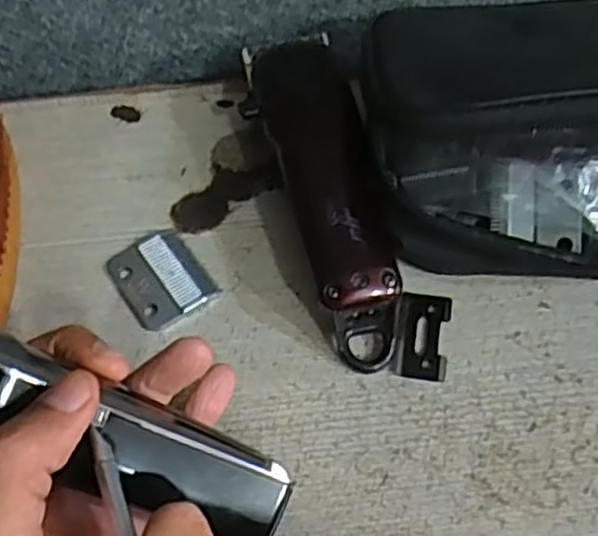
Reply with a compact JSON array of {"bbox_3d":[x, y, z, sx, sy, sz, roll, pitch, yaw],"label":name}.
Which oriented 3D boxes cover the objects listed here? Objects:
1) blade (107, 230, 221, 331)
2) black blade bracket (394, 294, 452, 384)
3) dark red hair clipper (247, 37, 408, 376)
[{"bbox_3d":[-0.064,0.005,0.355,0.037,0.004,0.047,-33,61,-18],"label":"blade"},{"bbox_3d":[0.054,0.029,0.332,0.022,0.004,0.040,8,57,8],"label":"black blade bracket"},{"bbox_3d":[0.012,-0.037,0.351,0.047,0.047,0.150,-14,57,-6],"label":"dark red hair clipper"}]

